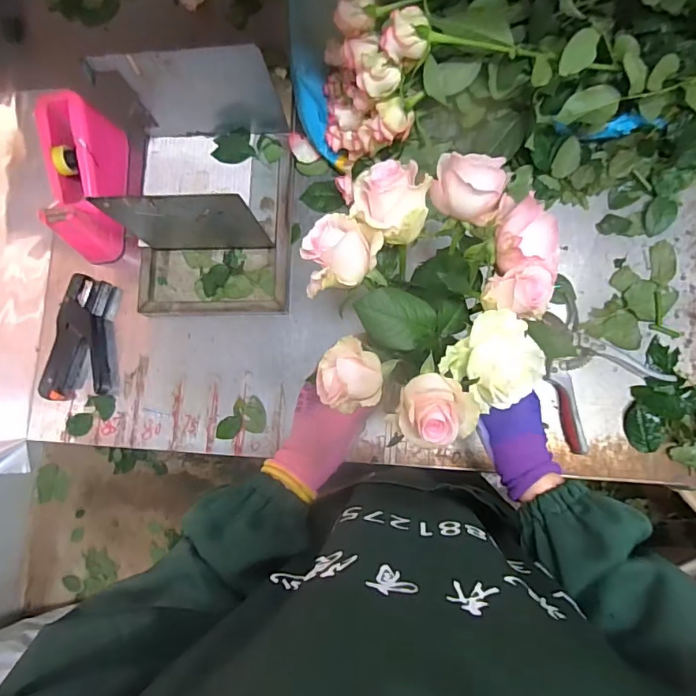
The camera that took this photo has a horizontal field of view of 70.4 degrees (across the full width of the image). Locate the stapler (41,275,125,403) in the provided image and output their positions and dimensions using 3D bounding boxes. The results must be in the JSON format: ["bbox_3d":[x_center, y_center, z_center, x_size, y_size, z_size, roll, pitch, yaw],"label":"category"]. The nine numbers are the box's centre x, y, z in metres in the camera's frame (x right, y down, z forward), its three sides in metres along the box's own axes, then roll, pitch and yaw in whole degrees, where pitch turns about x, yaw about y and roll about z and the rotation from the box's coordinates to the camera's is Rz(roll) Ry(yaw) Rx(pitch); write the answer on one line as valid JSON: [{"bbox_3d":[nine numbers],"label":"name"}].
[{"bbox_3d":[-0.363,-0.014,0.684,0.089,0.032,0.168,3,83,6],"label":"stapler"}]

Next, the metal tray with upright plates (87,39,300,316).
[{"bbox_3d":[-0.204,-0.205,0.628,0.241,0.142,0.304,-4,82,5],"label":"metal tray with upright plates"}]

